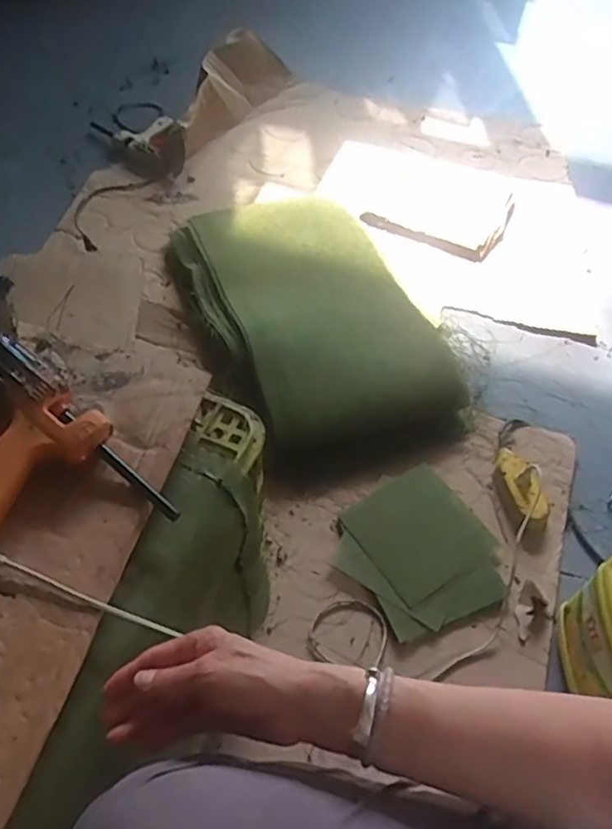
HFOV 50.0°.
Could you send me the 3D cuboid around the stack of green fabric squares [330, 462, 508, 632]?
[{"bbox_3d":[0.168,0.196,0.947,0.216,0.016,0.214,-28,62,-28],"label":"stack of green fabric squares"}]

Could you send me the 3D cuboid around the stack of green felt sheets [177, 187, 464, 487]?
[{"bbox_3d":[0.008,-0.186,1.156,0.368,0.115,0.594,-18,56,-19],"label":"stack of green felt sheets"}]

